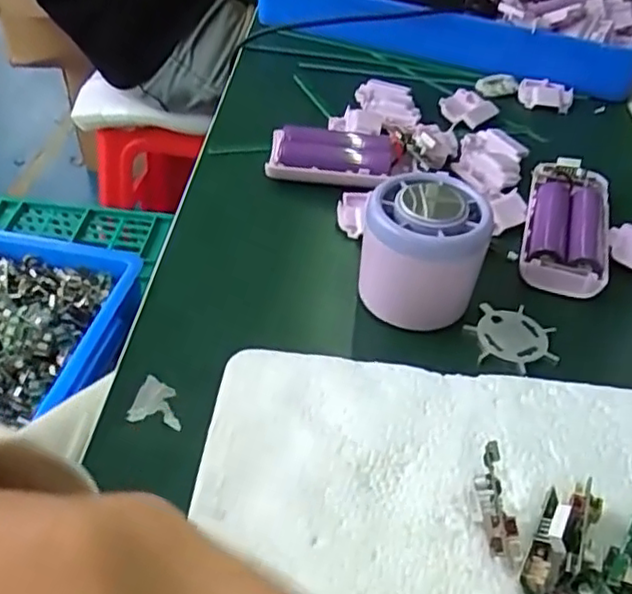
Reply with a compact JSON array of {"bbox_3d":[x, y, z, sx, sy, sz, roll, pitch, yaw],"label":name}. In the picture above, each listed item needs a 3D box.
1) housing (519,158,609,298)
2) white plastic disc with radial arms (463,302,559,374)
[{"bbox_3d":[0.137,-0.041,0.362,0.044,0.020,0.095,14,44,10],"label":"housing"},{"bbox_3d":[0.091,0.019,0.309,0.040,0.004,0.038,8,43,4],"label":"white plastic disc with radial arms"}]

